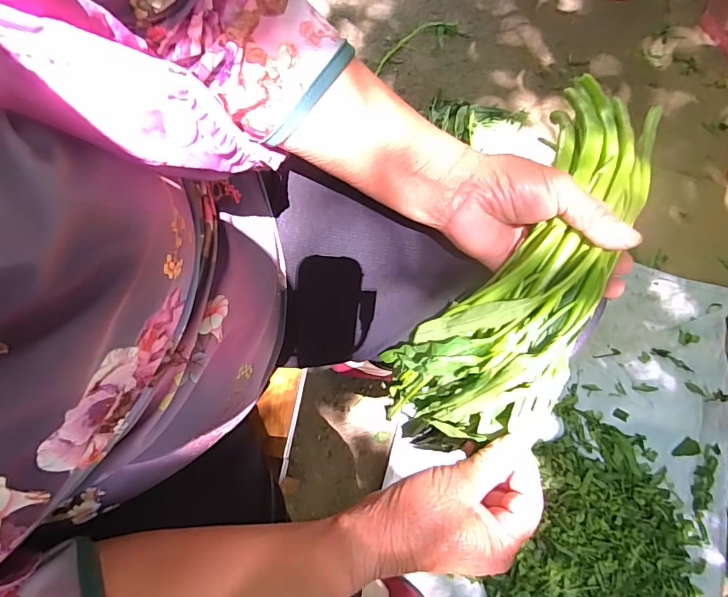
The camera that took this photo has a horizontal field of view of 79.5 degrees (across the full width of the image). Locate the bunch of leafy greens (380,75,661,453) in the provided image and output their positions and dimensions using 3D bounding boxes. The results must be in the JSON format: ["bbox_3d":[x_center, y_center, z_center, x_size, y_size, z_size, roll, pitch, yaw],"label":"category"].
[{"bbox_3d":[0.115,-0.012,0.312,0.101,0.084,0.286,30,97,10],"label":"bunch of leafy greens"}]

